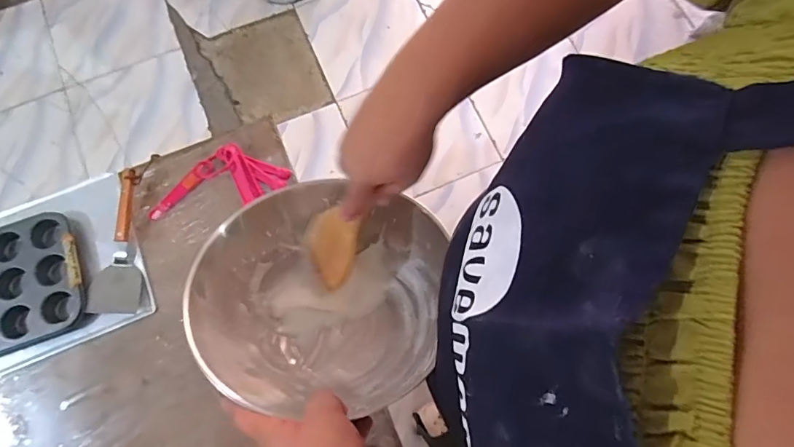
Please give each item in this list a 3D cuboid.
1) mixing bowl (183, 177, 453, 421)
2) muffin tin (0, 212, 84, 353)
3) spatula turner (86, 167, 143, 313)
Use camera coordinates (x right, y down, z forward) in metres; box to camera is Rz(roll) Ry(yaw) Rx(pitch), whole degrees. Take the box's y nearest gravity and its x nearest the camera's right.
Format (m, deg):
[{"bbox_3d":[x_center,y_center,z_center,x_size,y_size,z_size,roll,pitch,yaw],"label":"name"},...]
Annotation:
[{"bbox_3d":[-0.072,0.061,0.442,0.214,0.118,0.203,0,74,-1],"label":"mixing bowl"},{"bbox_3d":[-0.604,0.102,0.691,0.240,0.024,0.182,-20,75,-6],"label":"muffin tin"},{"bbox_3d":[-0.433,0.027,0.711,0.076,0.038,0.216,0,74,-1],"label":"spatula turner"}]

